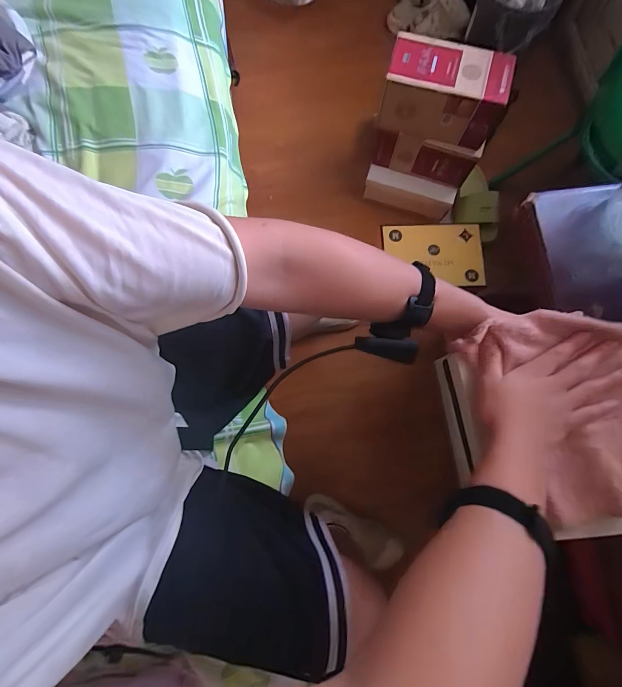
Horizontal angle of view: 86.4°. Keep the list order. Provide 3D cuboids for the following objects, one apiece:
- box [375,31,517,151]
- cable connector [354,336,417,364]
[{"bbox_3d":[0.325,-0.620,0.823,0.281,0.150,0.143,21,81,4],"label":"box"},{"bbox_3d":[0.087,0.006,0.388,0.071,0.029,0.020,9,80,2],"label":"cable connector"}]

